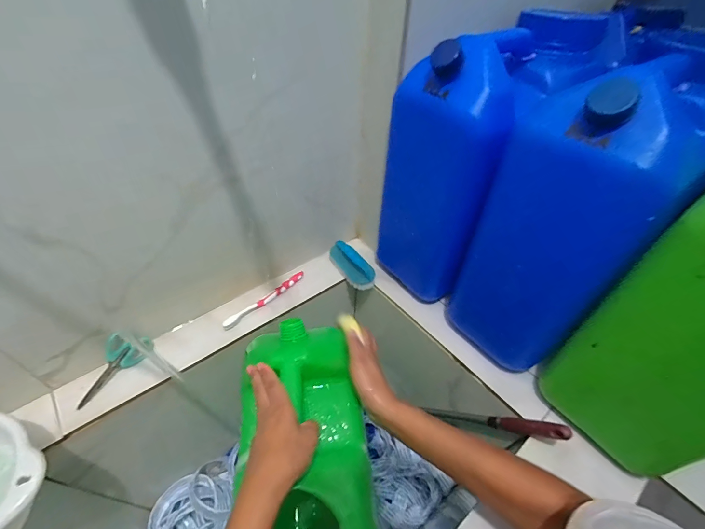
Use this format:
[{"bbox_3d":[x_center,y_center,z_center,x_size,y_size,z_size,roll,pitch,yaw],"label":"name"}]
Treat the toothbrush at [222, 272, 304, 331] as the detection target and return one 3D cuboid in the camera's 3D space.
[{"bbox_3d":[-0.162,0.063,0.630,0.017,0.012,0.178,33,53,28],"label":"toothbrush"}]

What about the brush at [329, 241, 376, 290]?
[{"bbox_3d":[0.000,0.000,0.691,0.055,0.037,0.128,-22,50,-22],"label":"brush"}]

